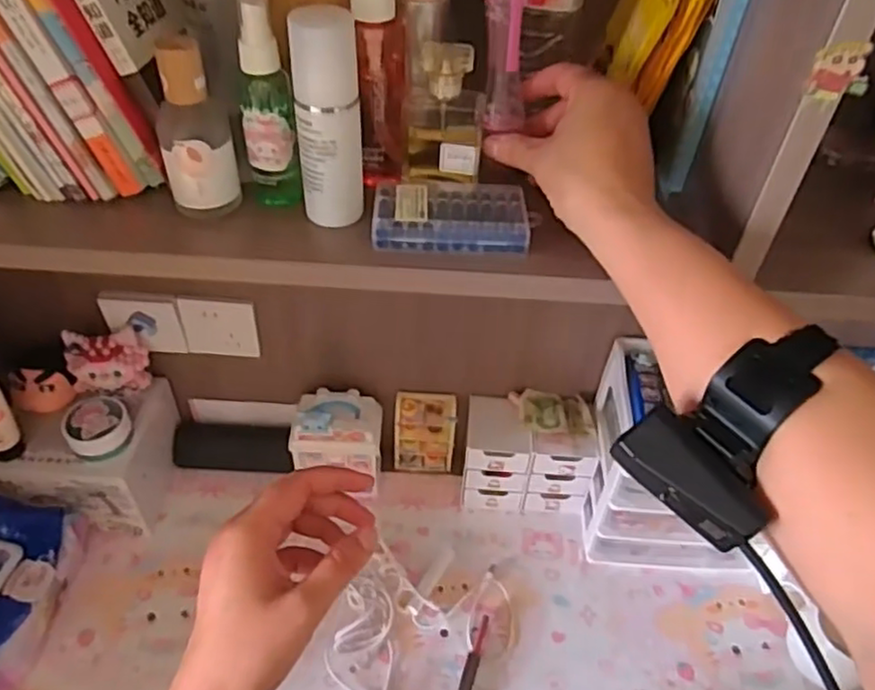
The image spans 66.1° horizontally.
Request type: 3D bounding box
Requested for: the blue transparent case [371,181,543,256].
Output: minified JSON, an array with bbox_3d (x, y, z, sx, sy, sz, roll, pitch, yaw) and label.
[{"bbox_3d":[0.012,-0.085,0.444,0.105,0.021,0.057,1,44,-2],"label":"blue transparent case"}]

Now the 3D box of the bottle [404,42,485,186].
[{"bbox_3d":[0.005,-0.159,0.464,0.054,0.092,0.052,3,44,-1],"label":"bottle"}]

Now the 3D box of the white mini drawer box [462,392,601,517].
[{"bbox_3d":[0.114,0.149,0.872,0.163,0.134,0.084,7,45,4],"label":"white mini drawer box"}]

